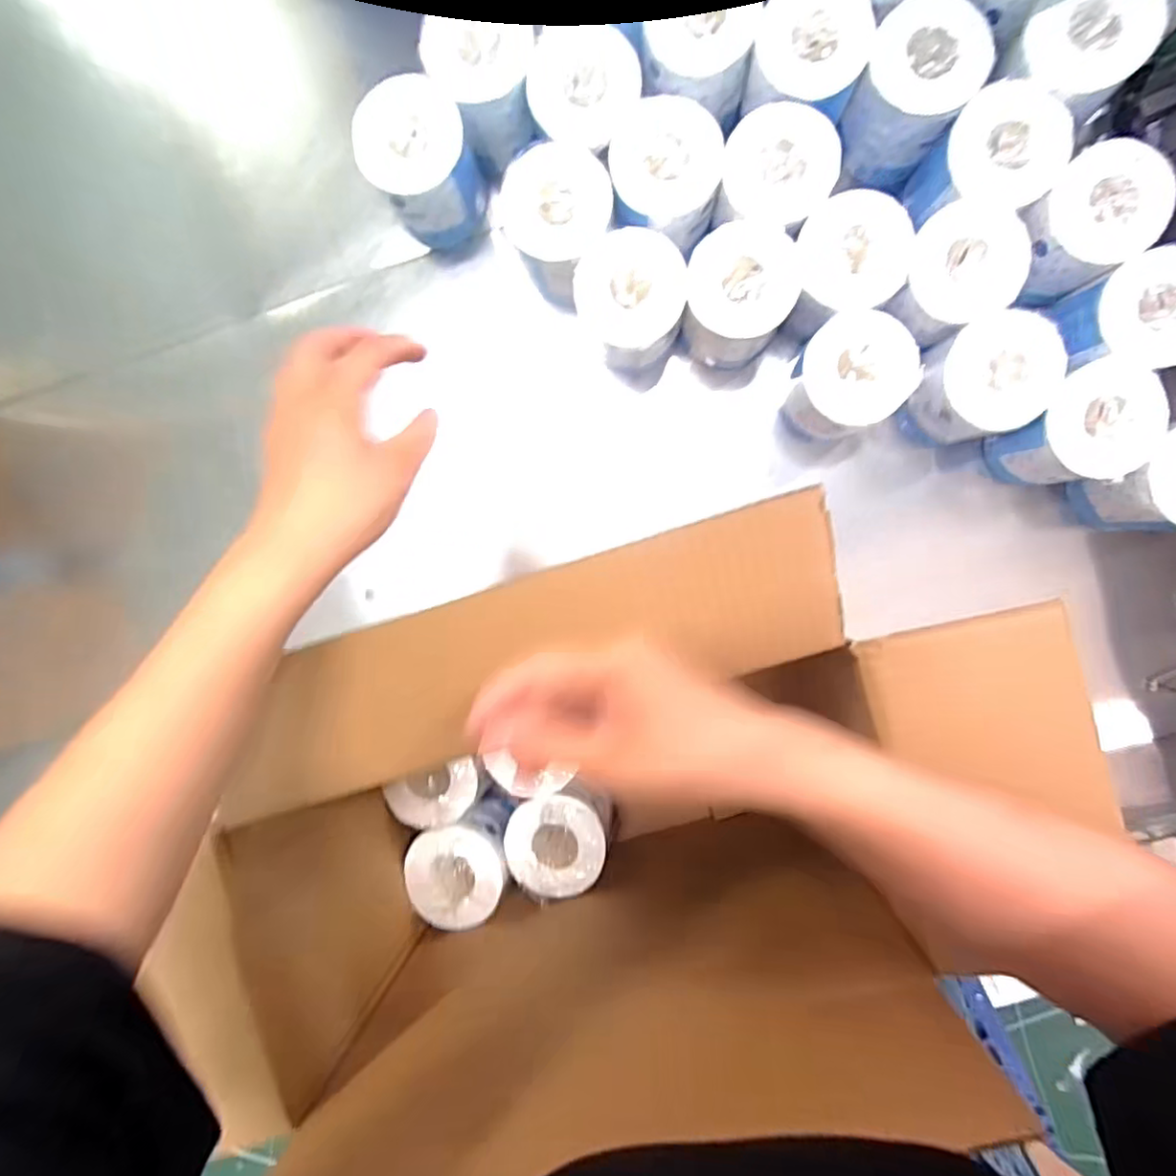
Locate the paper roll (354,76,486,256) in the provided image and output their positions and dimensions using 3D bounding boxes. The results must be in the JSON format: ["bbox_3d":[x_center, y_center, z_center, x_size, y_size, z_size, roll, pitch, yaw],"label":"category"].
[{"bbox_3d":[-0.158,-0.406,0.602,0.095,0.112,0.097,0,93,3],"label":"paper roll"}]

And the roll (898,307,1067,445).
[{"bbox_3d":[0.363,-0.191,0.585,0.095,0.106,0.095,0,93,3],"label":"roll"}]

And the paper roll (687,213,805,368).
[{"bbox_3d":[0.138,-0.274,0.586,0.096,0.099,0.101,5,94,3],"label":"paper roll"}]

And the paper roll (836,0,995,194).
[{"bbox_3d":[0.290,-0.447,0.568,0.093,0.106,0.096,0,93,3],"label":"paper roll"}]

